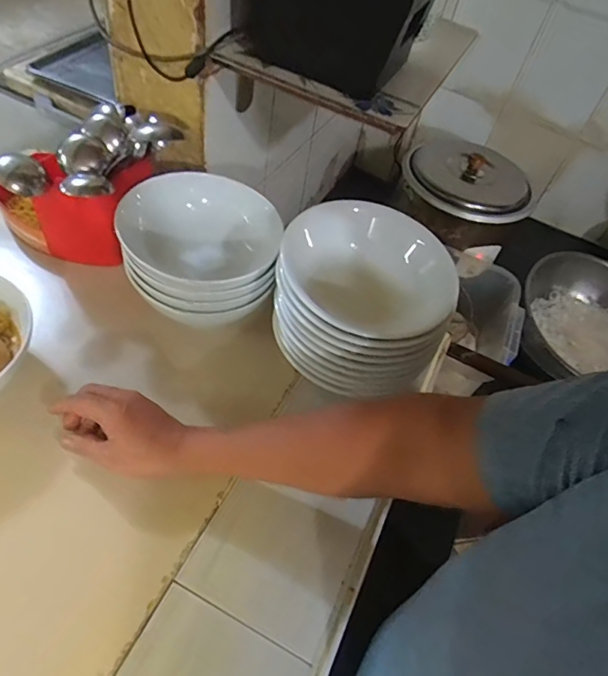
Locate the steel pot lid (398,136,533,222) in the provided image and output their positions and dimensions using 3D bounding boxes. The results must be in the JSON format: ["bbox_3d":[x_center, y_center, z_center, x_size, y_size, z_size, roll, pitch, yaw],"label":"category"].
[{"bbox_3d":[0.369,-0.358,1.073,0.291,0.053,0.274,24,52,6],"label":"steel pot lid"}]

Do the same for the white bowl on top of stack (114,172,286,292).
[{"bbox_3d":[-0.124,-0.125,0.603,0.168,0.075,0.173,6,52,-8],"label":"white bowl on top of stack"}]

